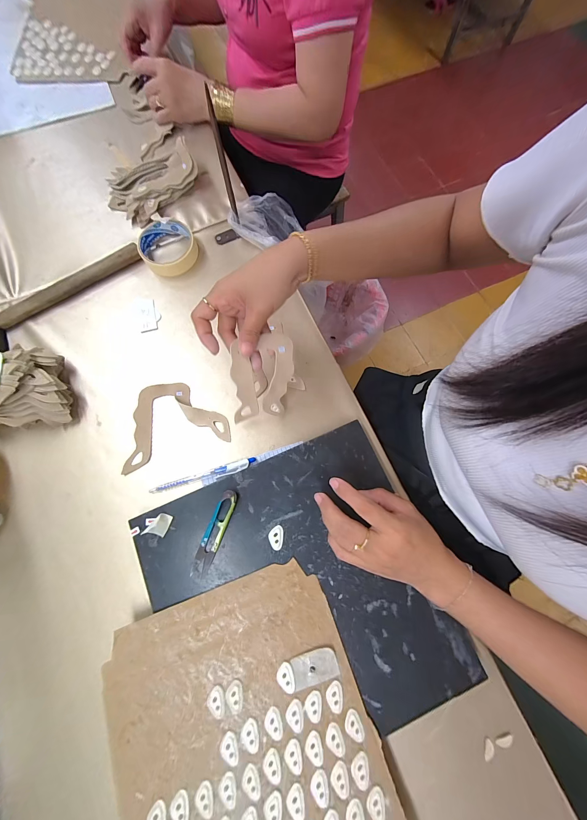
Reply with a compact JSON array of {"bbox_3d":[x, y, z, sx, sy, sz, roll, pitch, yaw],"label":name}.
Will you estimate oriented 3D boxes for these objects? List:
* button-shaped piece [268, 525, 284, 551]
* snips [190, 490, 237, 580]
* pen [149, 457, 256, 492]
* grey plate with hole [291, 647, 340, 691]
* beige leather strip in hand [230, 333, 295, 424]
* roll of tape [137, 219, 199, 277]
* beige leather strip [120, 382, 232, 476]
[{"bbox_3d":[-0.020,0.147,0.335,0.017,0.004,0.026,6,76,1],"label":"button-shaped piece"},{"bbox_3d":[-0.091,0.140,0.333,0.020,0.008,0.095,21,76,5],"label":"snips"},{"bbox_3d":[-0.115,0.086,0.370,0.134,0.009,0.013,-17,76,-4],"label":"pen"},{"bbox_3d":[0.023,0.265,0.298,0.046,0.004,0.028,-14,76,-4],"label":"grey plate with hole"},{"bbox_3d":[-0.037,-0.034,0.348,0.071,0.108,0.014,-4,33,-10],"label":"beige leather strip in hand"},{"bbox_3d":[-0.197,-0.255,0.456,0.084,0.022,0.082,0,76,0],"label":"roll of tape"},{"bbox_3d":[-0.164,0.012,0.390,0.139,0.013,0.107,-14,76,-4],"label":"beige leather strip"}]

